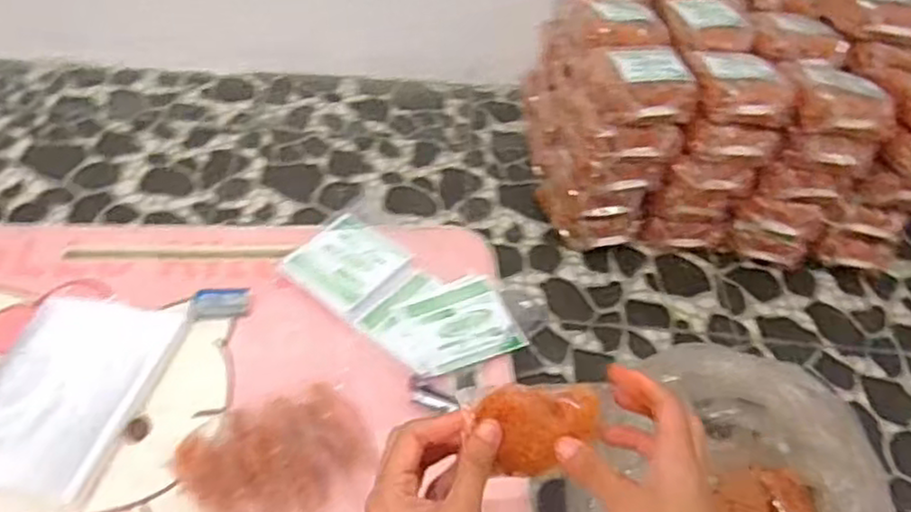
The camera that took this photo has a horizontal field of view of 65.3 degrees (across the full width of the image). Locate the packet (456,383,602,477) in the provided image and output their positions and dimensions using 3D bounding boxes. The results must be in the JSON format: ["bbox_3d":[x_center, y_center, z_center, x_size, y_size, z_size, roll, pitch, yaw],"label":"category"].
[{"bbox_3d":[0.040,0.093,0.378,0.071,0.020,0.048,0,87,1],"label":"packet"}]

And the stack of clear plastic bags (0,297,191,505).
[{"bbox_3d":[-0.335,0.114,0.612,0.133,0.010,0.189,12,45,5],"label":"stack of clear plastic bags"}]

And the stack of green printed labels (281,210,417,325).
[{"bbox_3d":[-0.110,0.007,0.718,0.103,0.014,0.097,29,49,21],"label":"stack of green printed labels"}]

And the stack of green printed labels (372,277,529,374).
[{"bbox_3d":[-0.006,0.069,0.679,0.121,0.014,0.092,-17,50,-22],"label":"stack of green printed labels"}]

